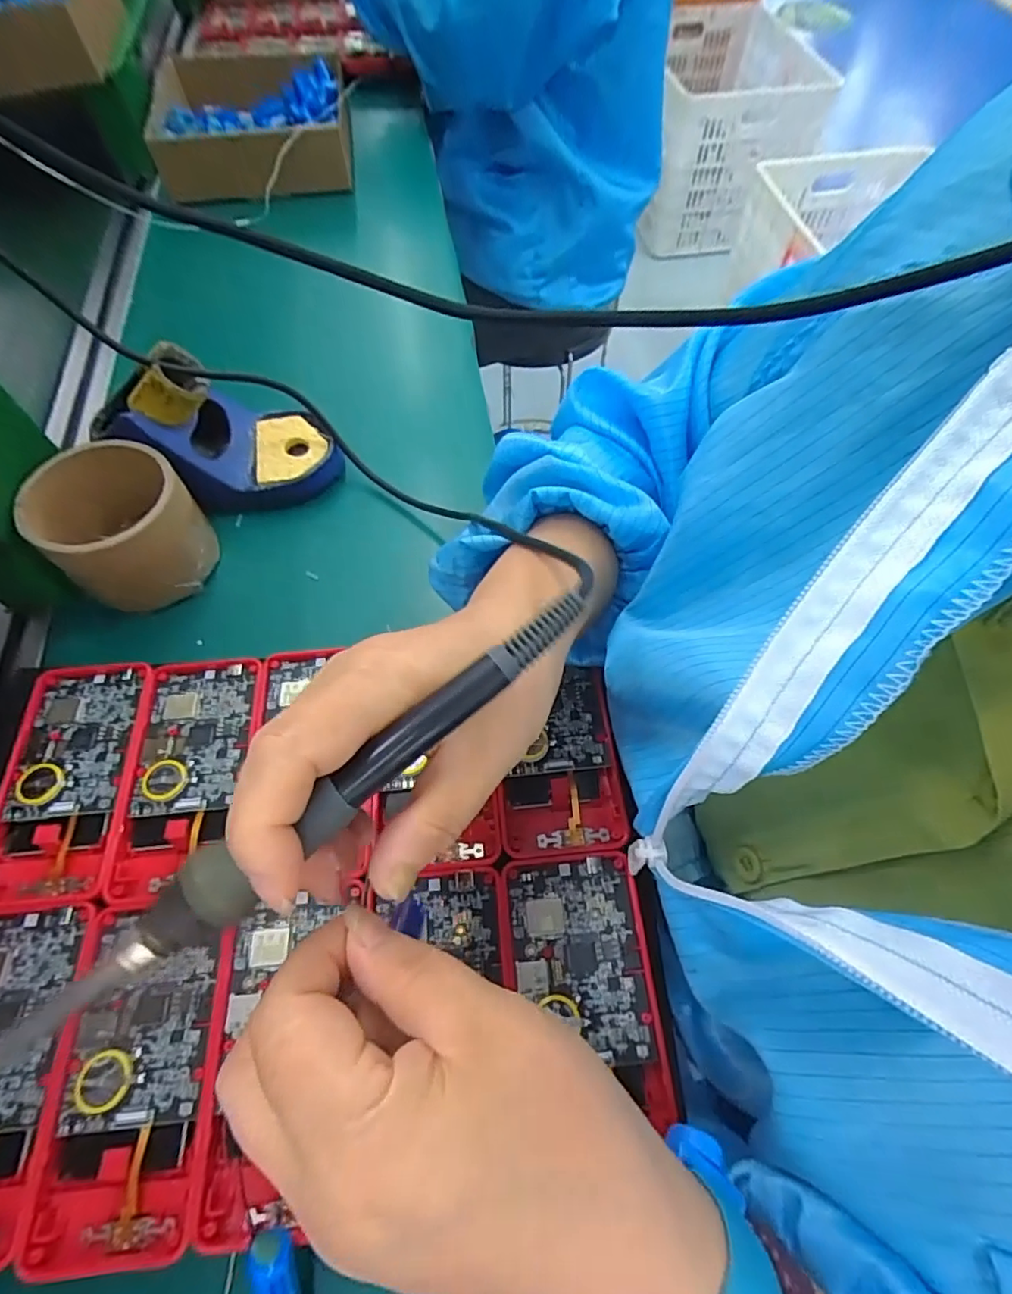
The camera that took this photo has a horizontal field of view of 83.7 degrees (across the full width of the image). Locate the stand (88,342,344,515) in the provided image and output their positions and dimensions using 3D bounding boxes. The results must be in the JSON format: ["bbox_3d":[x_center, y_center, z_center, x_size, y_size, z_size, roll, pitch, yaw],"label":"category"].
[{"bbox_3d":[-0.185,-0.149,0.376,0.130,0.080,0.082,-16,63,-8],"label":"stand"}]

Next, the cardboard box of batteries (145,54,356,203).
[{"bbox_3d":[-0.280,-0.593,0.640,0.191,0.061,0.297,-9,59,-6],"label":"cardboard box of batteries"}]

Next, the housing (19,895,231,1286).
[{"bbox_3d":[-0.152,0.175,0.236,0.063,0.012,0.119,-4,62,-2],"label":"housing"}]

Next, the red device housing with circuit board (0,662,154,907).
[{"bbox_3d":[-0.225,0.065,0.290,0.063,0.009,0.122,-6,62,-3],"label":"red device housing with circuit board"}]

